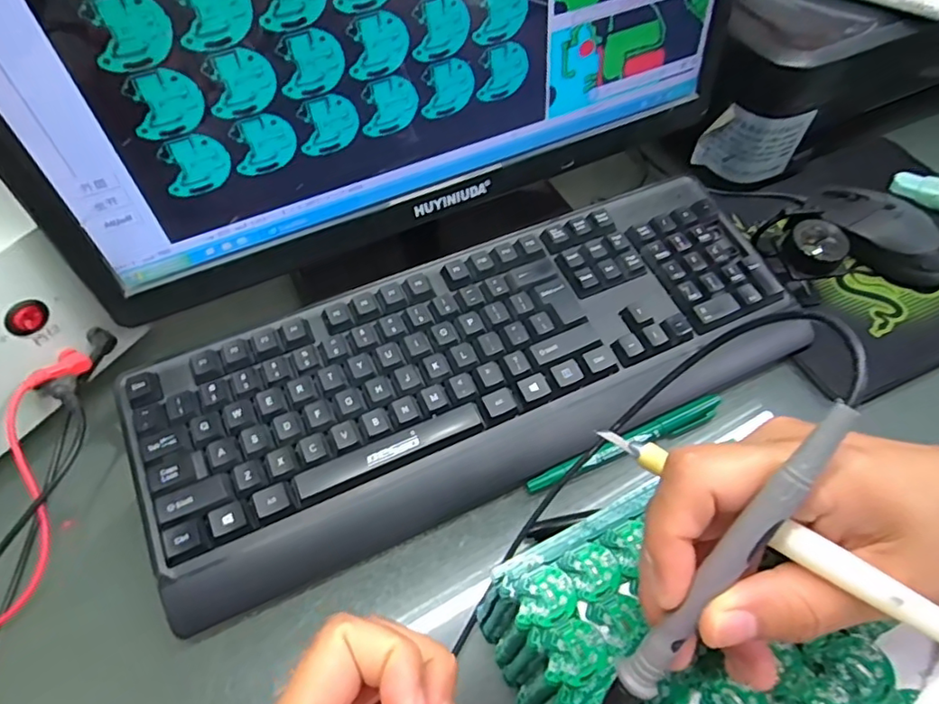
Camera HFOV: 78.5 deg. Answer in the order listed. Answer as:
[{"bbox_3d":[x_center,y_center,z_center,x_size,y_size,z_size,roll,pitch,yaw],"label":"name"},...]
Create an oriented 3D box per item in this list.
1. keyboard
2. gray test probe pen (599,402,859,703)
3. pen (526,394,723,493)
[{"bbox_3d":[0.012,0.007,0.378,0.434,0.041,0.159,-22,60,-14],"label":"keyboard"},{"bbox_3d":[0.072,0.074,0.178,0.010,0.138,0.012,34,19,20],"label":"gray test probe pen"},{"bbox_3d":[0.101,0.058,0.362,0.139,0.014,0.014,-21,60,-14],"label":"pen"}]

